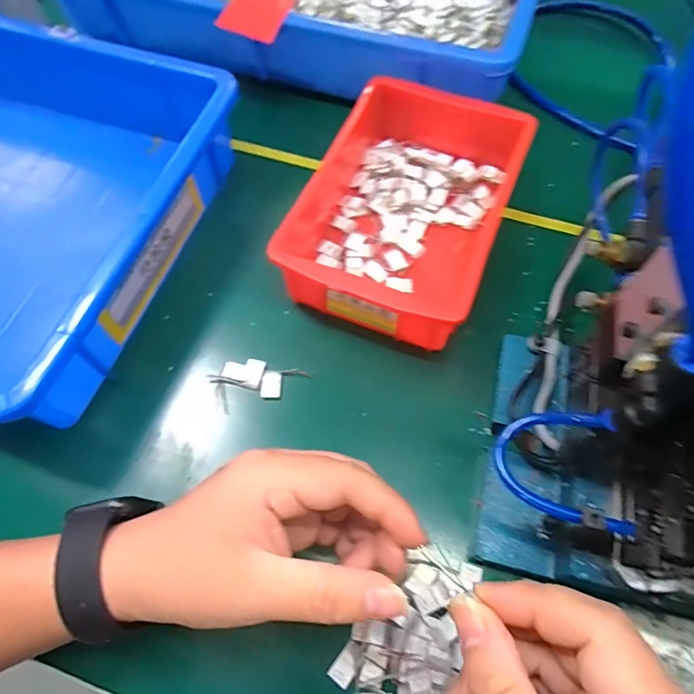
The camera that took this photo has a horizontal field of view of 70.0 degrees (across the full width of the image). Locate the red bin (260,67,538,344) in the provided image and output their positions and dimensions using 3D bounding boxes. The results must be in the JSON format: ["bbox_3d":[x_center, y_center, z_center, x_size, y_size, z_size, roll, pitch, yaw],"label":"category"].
[{"bbox_3d":[0.046,-0.106,0.367,0.130,0.055,0.195,21,66,11],"label":"red bin"}]

